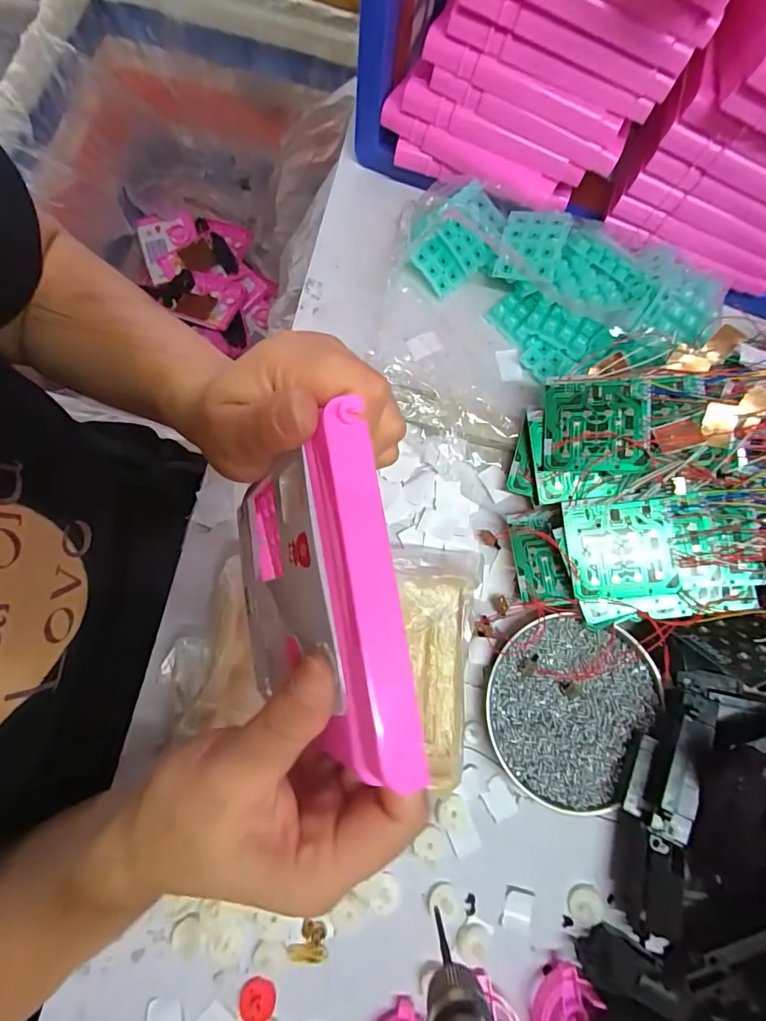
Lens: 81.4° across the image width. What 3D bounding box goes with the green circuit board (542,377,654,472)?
[{"bbox_3d":[0.159,-0.064,0.336,0.072,0.005,0.069,4,88,20],"label":"green circuit board"}]

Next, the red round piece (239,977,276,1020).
[{"bbox_3d":[-0.082,0.322,0.291,0.023,0.005,0.024,1,78,-4],"label":"red round piece"}]

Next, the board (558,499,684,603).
[{"bbox_3d":[0.174,0.028,0.326,0.072,0.004,0.069,-5,86,12],"label":"board"}]

